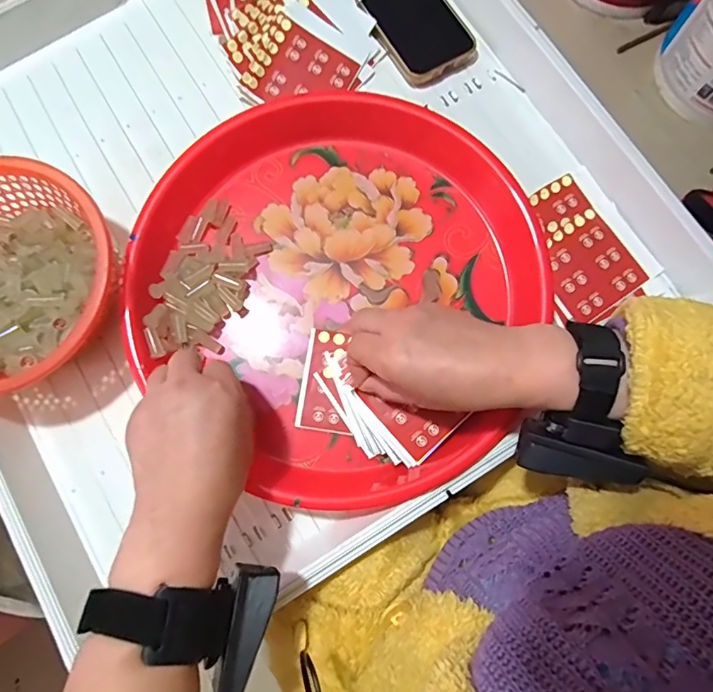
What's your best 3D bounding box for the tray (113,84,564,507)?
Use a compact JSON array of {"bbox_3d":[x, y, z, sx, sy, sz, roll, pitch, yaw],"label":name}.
[{"bbox_3d":[-0.016,-0.052,0.396,0.315,0.043,0.338,0,77,-1],"label":"tray"}]

